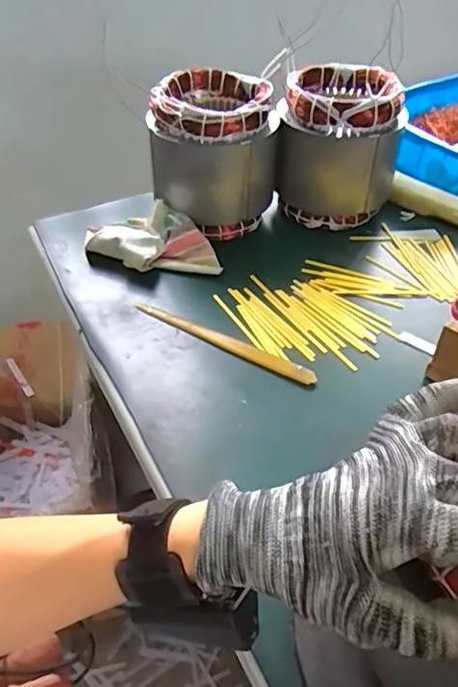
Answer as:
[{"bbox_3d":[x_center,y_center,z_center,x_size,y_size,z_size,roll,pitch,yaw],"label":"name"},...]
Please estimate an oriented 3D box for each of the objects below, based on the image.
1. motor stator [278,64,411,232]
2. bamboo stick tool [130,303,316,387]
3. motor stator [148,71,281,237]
[{"bbox_3d":[0.141,-0.252,0.695,0.147,0.165,0.133,8,45,7],"label":"motor stator"},{"bbox_3d":[-0.007,-0.006,0.557,0.213,0.007,0.023,24,49,22],"label":"bamboo stick tool"},{"bbox_3d":[-0.017,-0.232,0.672,0.151,0.166,0.134,-3,44,-3],"label":"motor stator"}]

